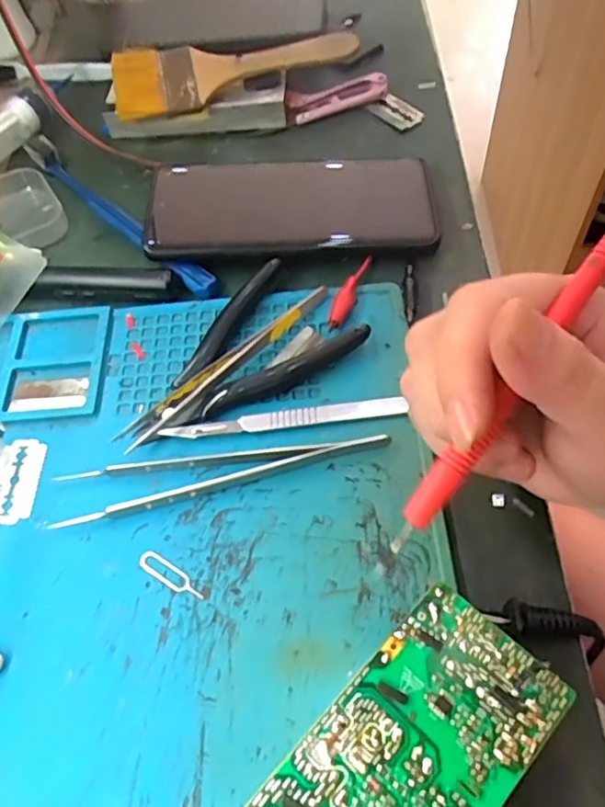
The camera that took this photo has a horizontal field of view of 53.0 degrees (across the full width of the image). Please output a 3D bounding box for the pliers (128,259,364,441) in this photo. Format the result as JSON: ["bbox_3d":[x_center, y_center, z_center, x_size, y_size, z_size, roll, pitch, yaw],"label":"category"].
[{"bbox_3d":[-0.035,-0.021,0.304,0.116,0.011,0.072,-38,63,-18],"label":"pliers"}]

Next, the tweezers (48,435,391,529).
[{"bbox_3d":[-0.038,0.029,0.276,0.149,0.009,0.024,-11,58,-2],"label":"tweezers"}]

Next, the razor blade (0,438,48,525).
[{"bbox_3d":[-0.135,0.036,0.286,0.021,0.004,0.042,3,60,0],"label":"razor blade"}]

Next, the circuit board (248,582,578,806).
[{"bbox_3d":[0.025,0.129,0.199,0.055,0.026,0.131,38,68,24],"label":"circuit board"}]

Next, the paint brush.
[{"bbox_3d":[-0.045,-0.224,0.404,0.161,0.012,0.062,-8,65,-1],"label":"paint brush"}]

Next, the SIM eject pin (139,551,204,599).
[{"bbox_3d":[-0.055,0.072,0.255,0.033,0.004,0.009,26,64,19],"label":"SIM eject pin"}]

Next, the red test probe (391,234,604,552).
[{"bbox_3d":[0.062,-0.007,0.180,0.010,0.011,0.119,33,83,22],"label":"red test probe"}]

